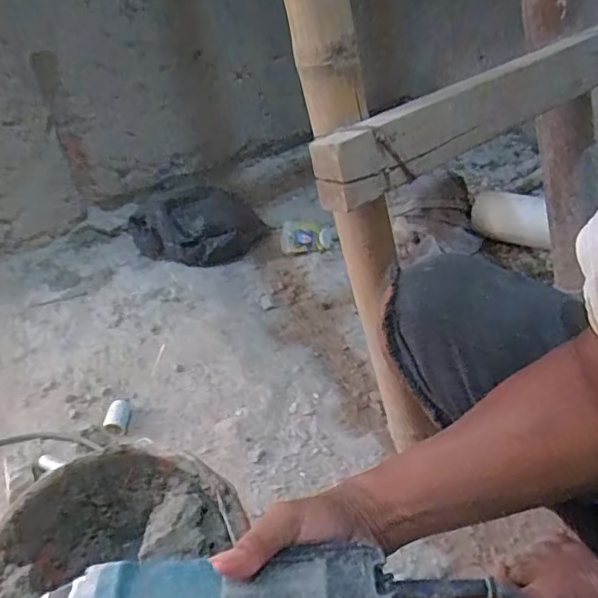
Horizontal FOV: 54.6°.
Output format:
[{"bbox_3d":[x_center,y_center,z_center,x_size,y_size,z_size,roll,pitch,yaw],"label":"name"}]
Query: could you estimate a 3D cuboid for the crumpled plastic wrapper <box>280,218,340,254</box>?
[{"bbox_3d":[0.017,-0.116,1.103,0.100,0.046,0.056,2,40,9],"label":"crumpled plastic wrapper"}]

